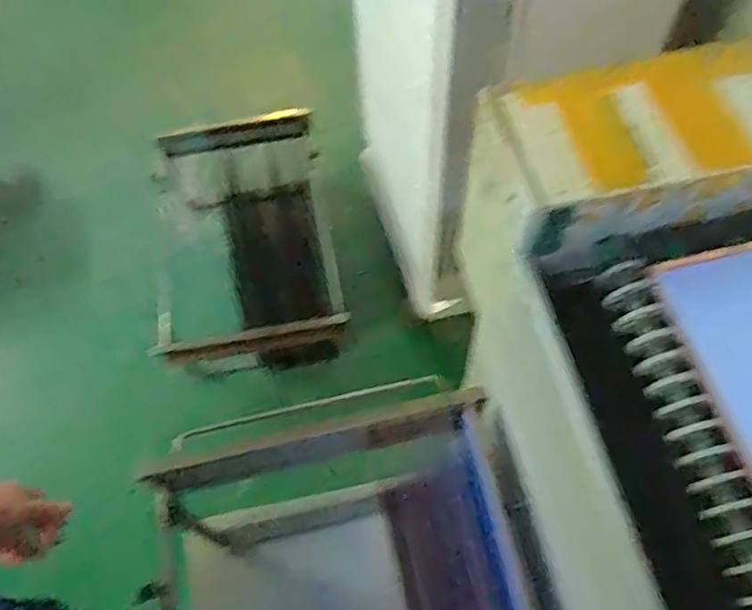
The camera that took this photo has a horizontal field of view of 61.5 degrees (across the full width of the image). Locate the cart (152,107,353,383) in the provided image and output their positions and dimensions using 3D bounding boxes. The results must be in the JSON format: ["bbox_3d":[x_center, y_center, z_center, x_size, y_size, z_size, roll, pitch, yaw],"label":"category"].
[{"bbox_3d":[-0.345,-0.147,1.716,0.465,0.288,0.695,-7,61,-2],"label":"cart"}]

